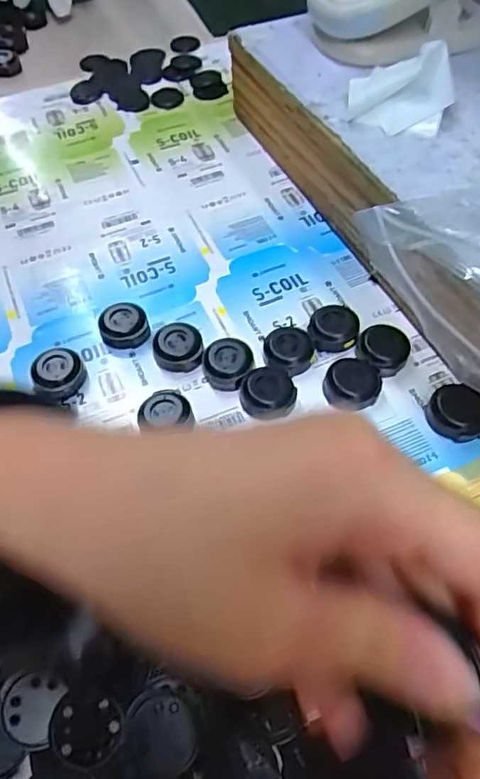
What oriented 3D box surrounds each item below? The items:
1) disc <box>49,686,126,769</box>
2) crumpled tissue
[{"bbox_3d":[-0.060,0.135,0.223,0.028,0.007,0.026,-1,56,2],"label":"disc"},{"bbox_3d":[0.101,-0.189,0.352,0.063,0.025,0.051,1,56,2],"label":"crumpled tissue"}]

